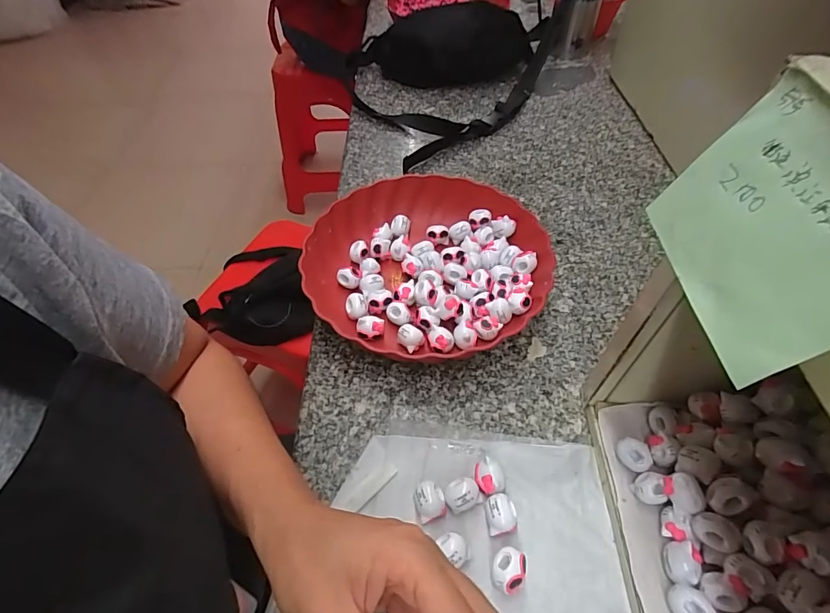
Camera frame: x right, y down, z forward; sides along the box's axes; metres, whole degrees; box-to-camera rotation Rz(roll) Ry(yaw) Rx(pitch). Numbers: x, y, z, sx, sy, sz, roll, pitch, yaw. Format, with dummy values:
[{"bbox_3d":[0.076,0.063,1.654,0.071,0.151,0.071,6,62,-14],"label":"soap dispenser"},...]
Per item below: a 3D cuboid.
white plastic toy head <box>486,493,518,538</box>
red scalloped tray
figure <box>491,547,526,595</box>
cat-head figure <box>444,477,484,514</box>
[{"bbox_3d":[0.061,0.150,0.313,0.022,0.017,0.025,-2,52,0],"label":"white plastic toy head"},{"bbox_3d":[0.012,-0.046,0.453,0.238,0.050,0.218,4,52,4],"label":"red scalloped tray"},{"bbox_3d":[0.062,0.179,0.293,0.025,0.020,0.025,-1,52,1],"label":"figure"},{"bbox_3d":[0.035,0.138,0.319,0.026,0.013,0.022,-21,54,-15],"label":"cat-head figure"}]

